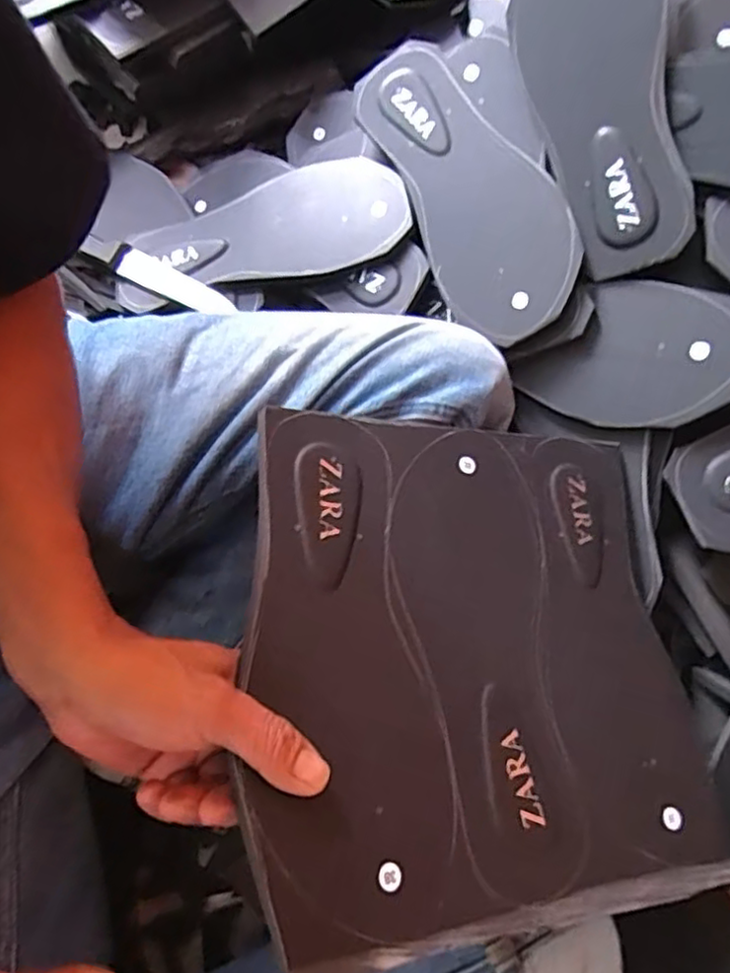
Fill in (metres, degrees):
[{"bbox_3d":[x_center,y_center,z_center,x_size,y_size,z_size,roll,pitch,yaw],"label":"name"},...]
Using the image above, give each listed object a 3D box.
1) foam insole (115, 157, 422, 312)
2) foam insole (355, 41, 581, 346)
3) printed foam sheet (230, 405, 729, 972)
[{"bbox_3d":[-0.087,-0.209,0.544,0.244,0.014,0.098,-9,72,13],"label":"foam insole"},{"bbox_3d":[0.076,-0.228,0.495,0.098,0.011,0.252,-28,76,17],"label":"foam insole"},{"bbox_3d":[0.067,0.085,0.355,0.257,0.012,0.257,5,64,-25],"label":"printed foam sheet"}]

